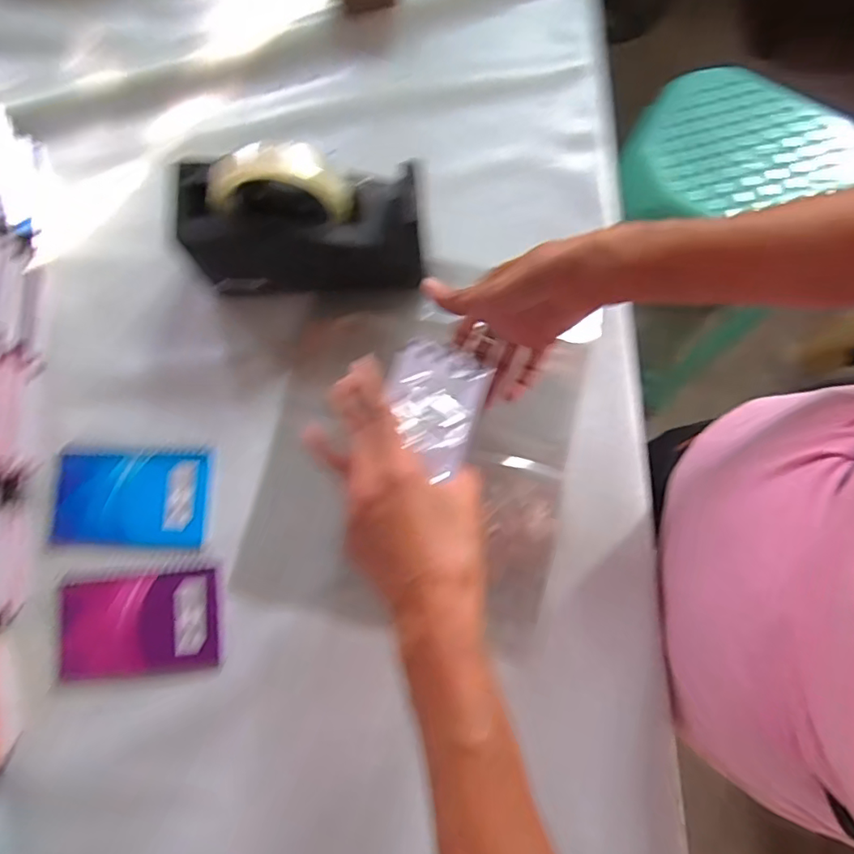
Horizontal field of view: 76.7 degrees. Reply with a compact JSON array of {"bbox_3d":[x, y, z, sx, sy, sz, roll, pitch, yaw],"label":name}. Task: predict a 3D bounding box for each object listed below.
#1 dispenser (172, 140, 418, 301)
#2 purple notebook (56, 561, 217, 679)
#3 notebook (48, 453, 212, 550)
[{"bbox_3d":[-0.100,-0.166,0.438,0.183,0.125,0.071,-3,79,-2],"label":"dispenser"},{"bbox_3d":[-0.229,0.156,0.431,0.121,0.004,0.078,-6,79,-3],"label":"purple notebook"},{"bbox_3d":[-0.248,0.059,0.453,0.126,0.008,0.078,1,79,-1],"label":"notebook"}]

